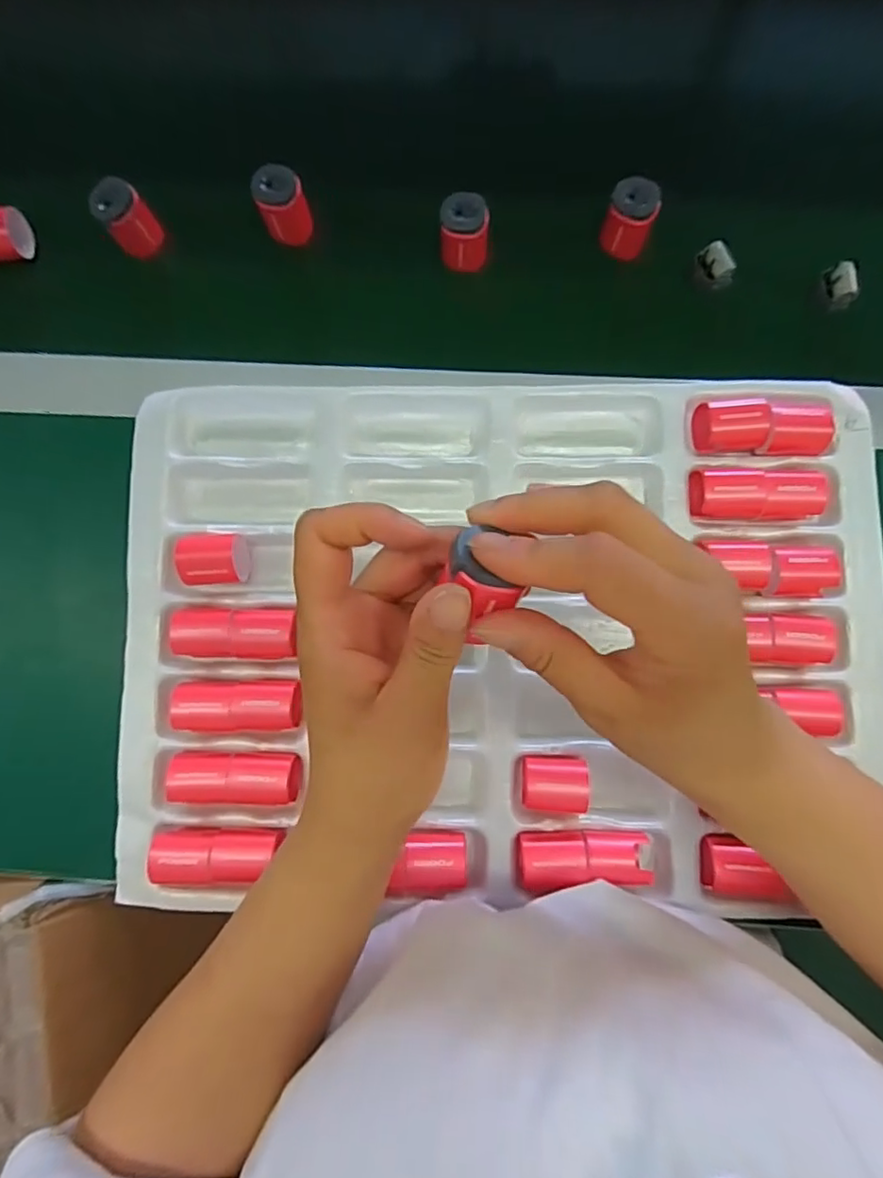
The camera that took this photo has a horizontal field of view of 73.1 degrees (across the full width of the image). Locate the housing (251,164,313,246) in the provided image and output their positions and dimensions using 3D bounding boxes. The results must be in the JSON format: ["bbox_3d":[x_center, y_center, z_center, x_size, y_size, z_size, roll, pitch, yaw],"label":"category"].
[{"bbox_3d":[-0.105,-0.256,0.398,0.031,0.039,0.028,-22,85,-1],"label":"housing"}]

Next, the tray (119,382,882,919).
[{"bbox_3d":[0.035,0.027,0.369,0.451,0.049,0.312,-1,85,1],"label":"tray"}]

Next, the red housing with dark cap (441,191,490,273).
[{"bbox_3d":[0.016,-0.234,0.393,0.030,0.040,0.030,0,85,1],"label":"red housing with dark cap"}]

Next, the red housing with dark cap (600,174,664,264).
[{"bbox_3d":[0.123,-0.242,0.392,0.030,0.037,0.028,18,86,3],"label":"red housing with dark cap"}]

